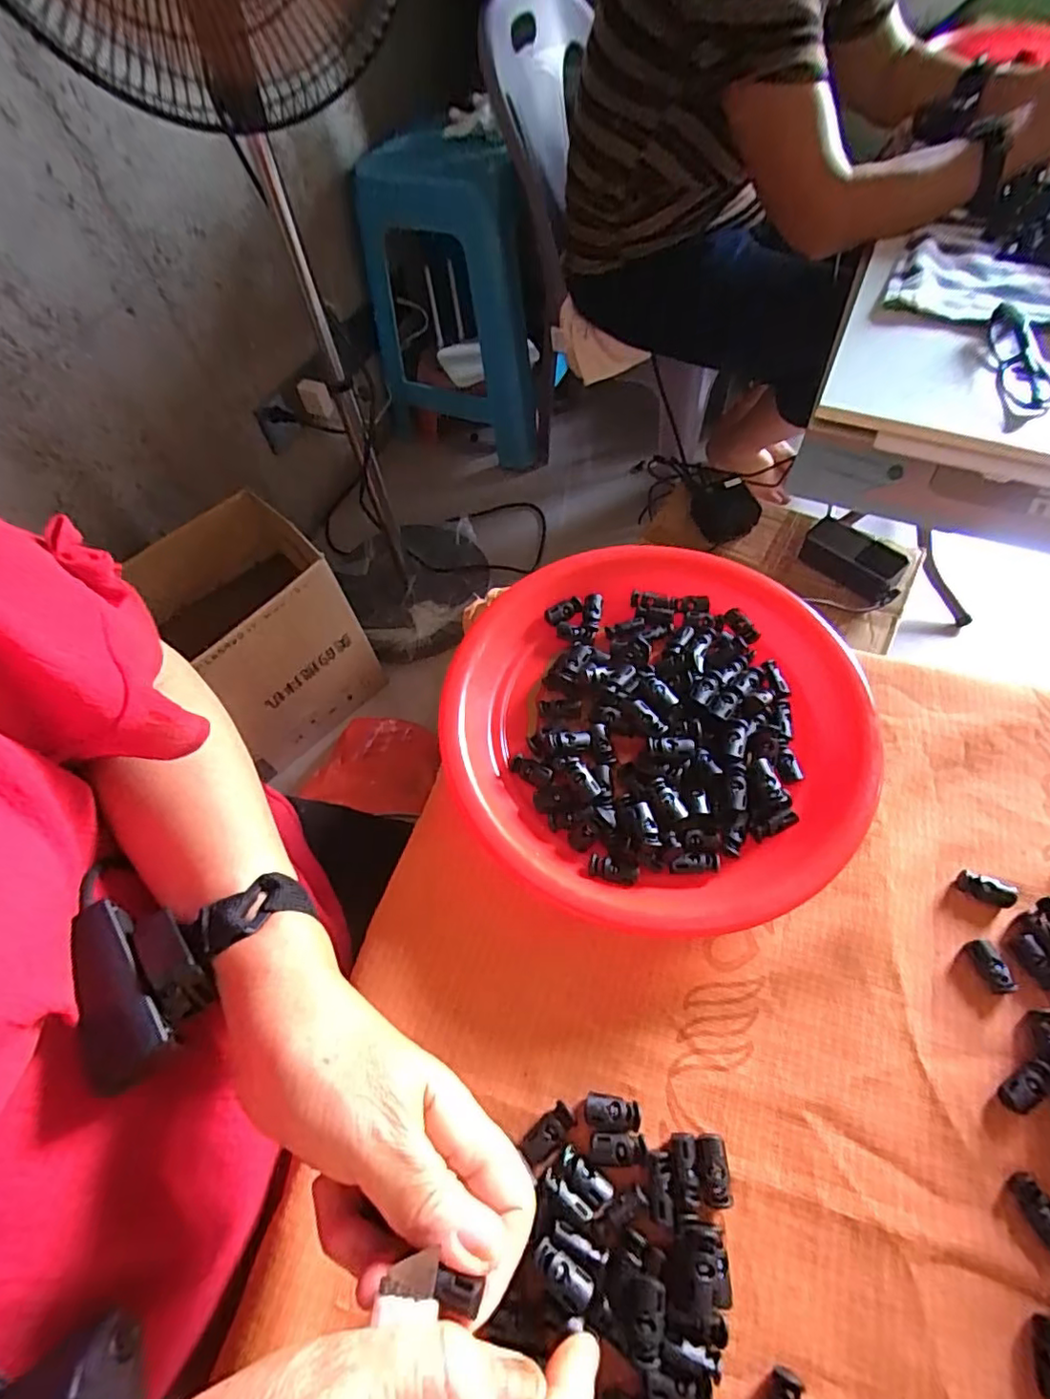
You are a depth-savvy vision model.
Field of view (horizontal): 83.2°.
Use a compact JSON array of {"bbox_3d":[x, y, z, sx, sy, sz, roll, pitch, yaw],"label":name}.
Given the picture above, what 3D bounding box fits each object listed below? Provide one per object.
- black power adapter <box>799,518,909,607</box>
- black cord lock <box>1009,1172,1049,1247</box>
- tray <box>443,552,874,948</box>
[{"bbox_3d":[0.464,-0.195,0.833,0.067,0.053,0.145,-36,64,-15],"label":"black power adapter"},{"bbox_3d":[0.235,0.233,0.269,0.013,0.007,0.028,-12,39,-3],"label":"black cord lock"},{"bbox_3d":[0.080,0.015,0.379,0.246,0.039,0.250,-2,61,3],"label":"tray"}]

